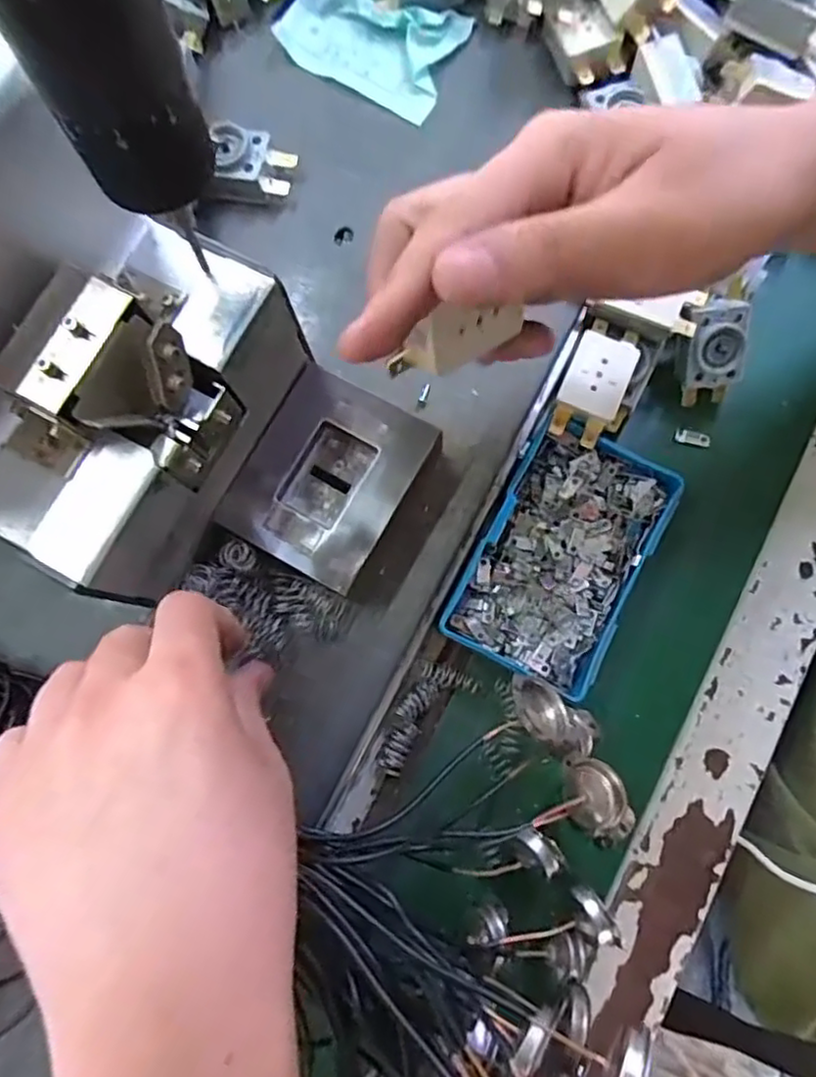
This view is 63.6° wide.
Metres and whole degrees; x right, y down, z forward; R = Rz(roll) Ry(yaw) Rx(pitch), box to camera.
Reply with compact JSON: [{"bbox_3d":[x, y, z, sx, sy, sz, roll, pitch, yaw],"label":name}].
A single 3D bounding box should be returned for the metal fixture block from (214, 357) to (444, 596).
[{"bbox_3d":[-0.033,-0.024,0.287,0.067,0.030,0.080,30,81,6],"label":"metal fixture block"}]

